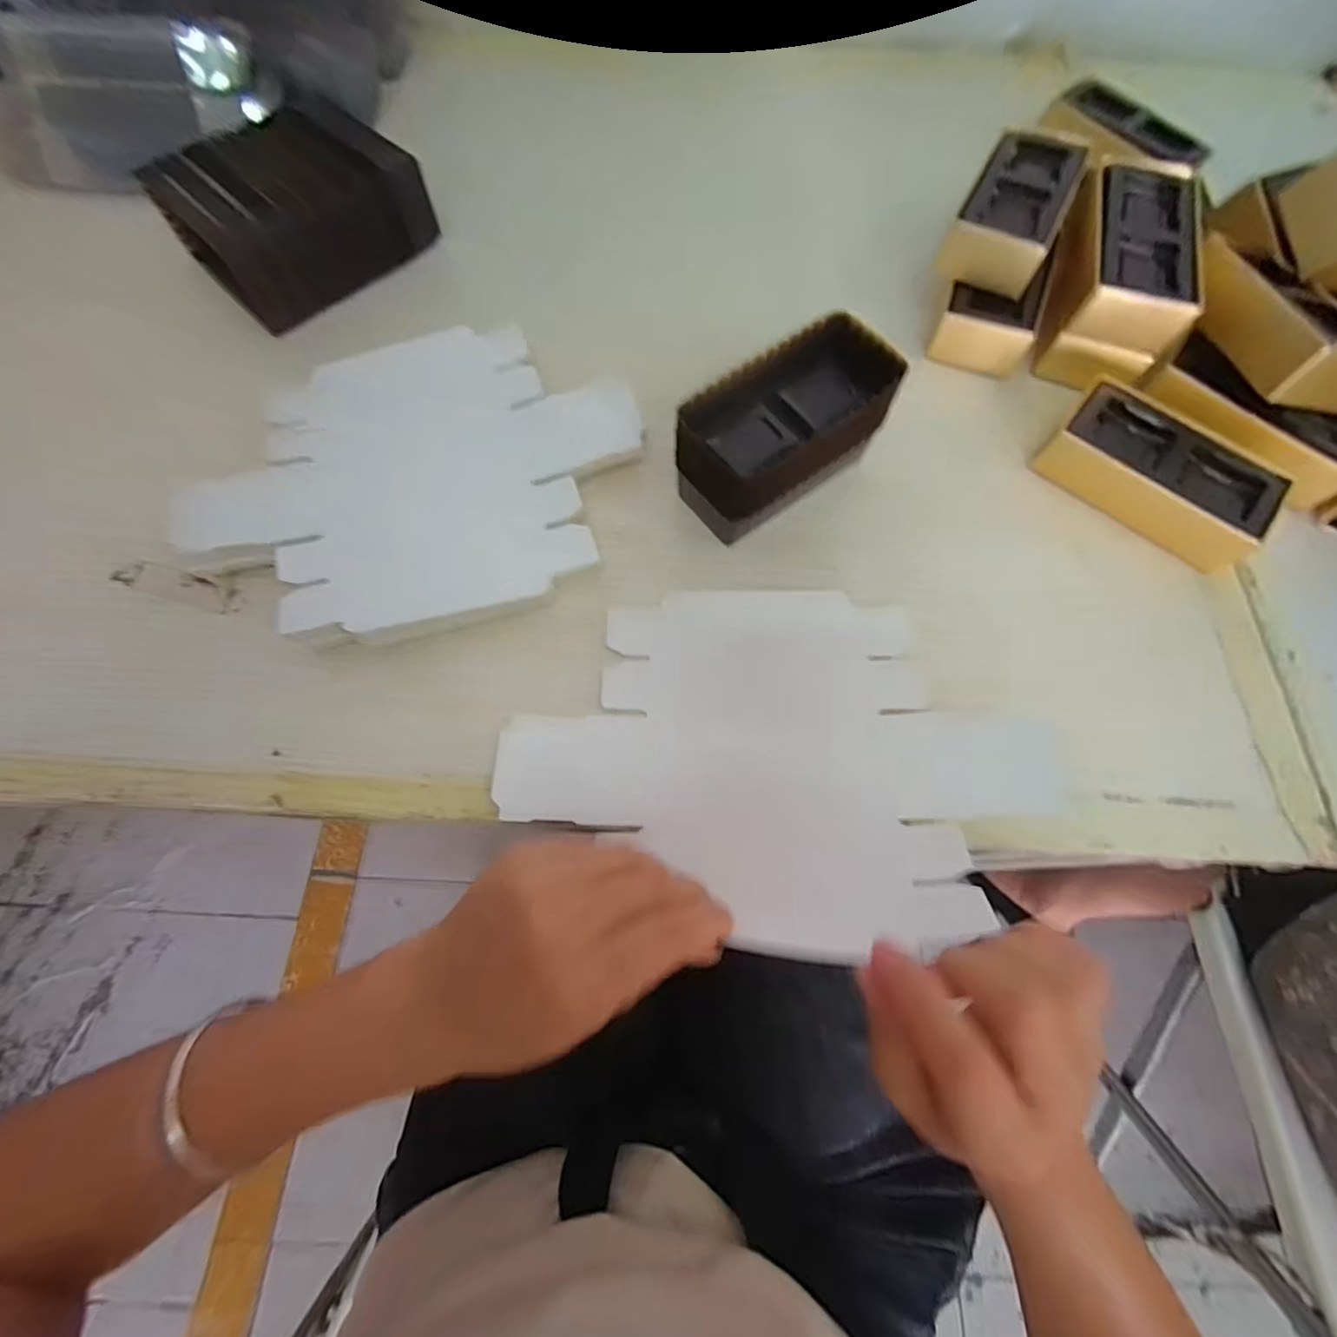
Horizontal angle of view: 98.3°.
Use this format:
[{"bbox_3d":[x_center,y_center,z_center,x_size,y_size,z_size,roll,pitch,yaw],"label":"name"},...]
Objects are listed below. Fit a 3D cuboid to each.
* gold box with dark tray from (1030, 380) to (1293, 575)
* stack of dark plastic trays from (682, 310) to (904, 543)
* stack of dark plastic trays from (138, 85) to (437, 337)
[{"bbox_3d":[0.279,-0.109,0.328,0.116,0.031,0.059,38,72,13],"label":"gold box with dark tray"},{"bbox_3d":[0.062,-0.127,0.314,0.117,0.056,0.060,-36,73,-14],"label":"stack of dark plastic trays"},{"bbox_3d":[-0.244,-0.303,0.376,0.111,0.054,0.142,41,73,14],"label":"stack of dark plastic trays"}]

